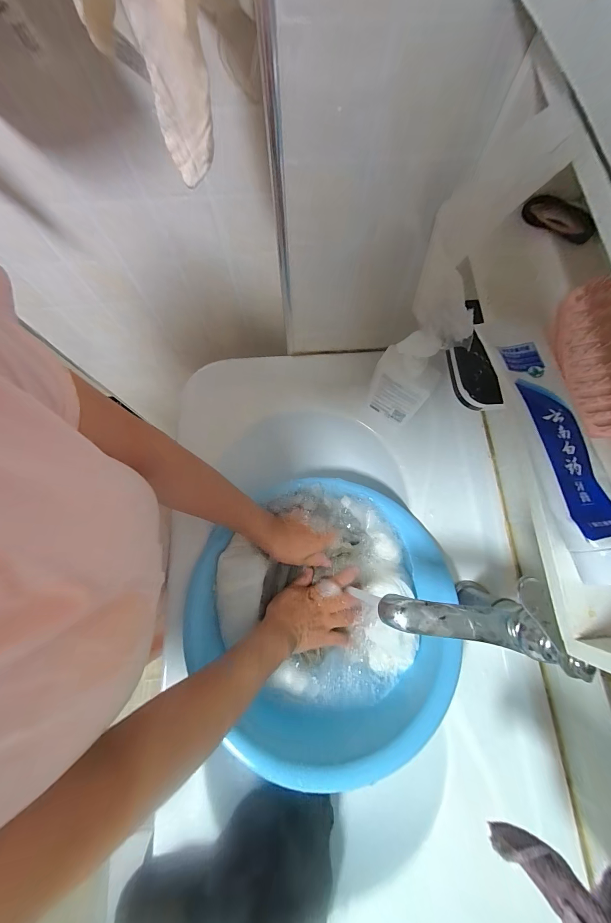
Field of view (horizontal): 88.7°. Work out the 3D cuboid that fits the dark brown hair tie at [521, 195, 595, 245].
[{"bbox_3d":[0.232,-0.222,0.285,0.062,0.013,0.028,37,78,9],"label":"dark brown hair tie"}]

